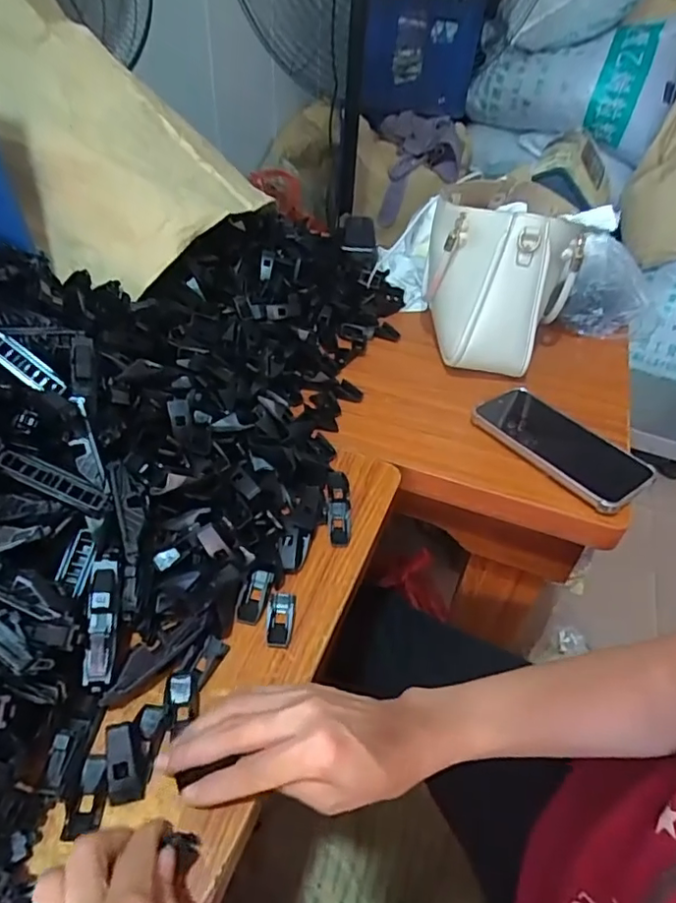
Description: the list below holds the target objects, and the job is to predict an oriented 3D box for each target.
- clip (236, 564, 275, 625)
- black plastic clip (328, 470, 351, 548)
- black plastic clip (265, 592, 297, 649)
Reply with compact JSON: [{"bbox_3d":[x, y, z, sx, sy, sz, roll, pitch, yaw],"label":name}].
[{"bbox_3d":[-0.061,0.106,0.416,0.016,0.013,0.045,13,58,9],"label":"clip"},{"bbox_3d":[0.001,0.047,0.481,0.019,0.006,0.080,1,42,-4],"label":"black plastic clip"},{"bbox_3d":[-0.041,0.120,0.400,0.019,0.015,0.041,5,55,-1],"label":"black plastic clip"}]

